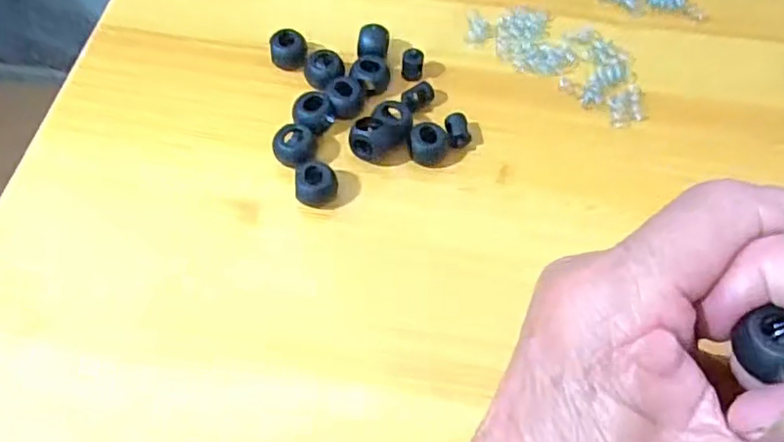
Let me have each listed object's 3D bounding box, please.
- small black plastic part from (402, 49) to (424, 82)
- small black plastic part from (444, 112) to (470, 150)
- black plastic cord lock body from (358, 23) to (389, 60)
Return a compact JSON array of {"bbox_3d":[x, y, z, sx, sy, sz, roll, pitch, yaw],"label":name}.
[{"bbox_3d":[0.009,-0.070,0.281,0.009,0.015,0.008,6,58,0],"label":"small black plastic part"},{"bbox_3d":[0.027,-0.037,0.266,0.010,0.009,0.015,-5,58,-7],"label":"small black plastic part"},{"bbox_3d":[-0.008,-0.078,0.284,0.013,0.015,0.013,4,58,-2],"label":"black plastic cord lock body"}]

